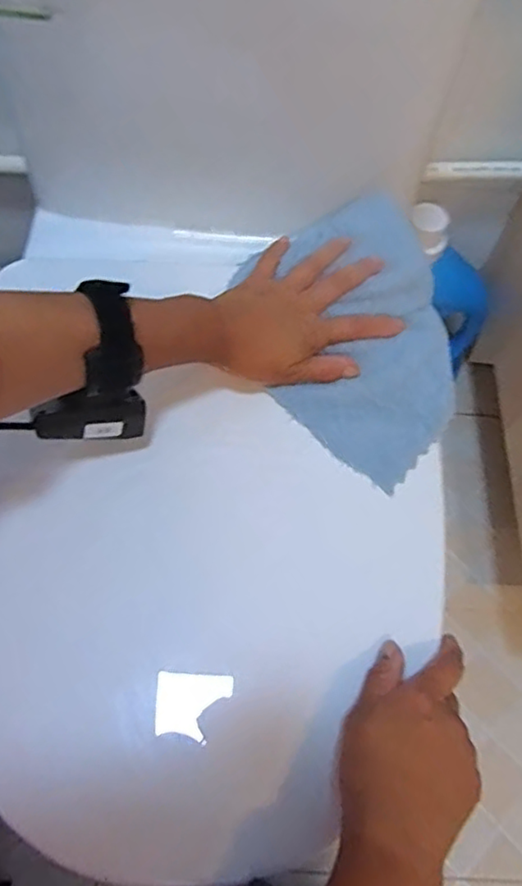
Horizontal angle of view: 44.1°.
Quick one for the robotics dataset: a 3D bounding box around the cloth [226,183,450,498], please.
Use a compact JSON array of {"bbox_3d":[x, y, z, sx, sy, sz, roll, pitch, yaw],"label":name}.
[{"bbox_3d":[0.080,-0.088,0.487,0.187,0.046,0.175,42,68,16],"label":"cloth"}]

